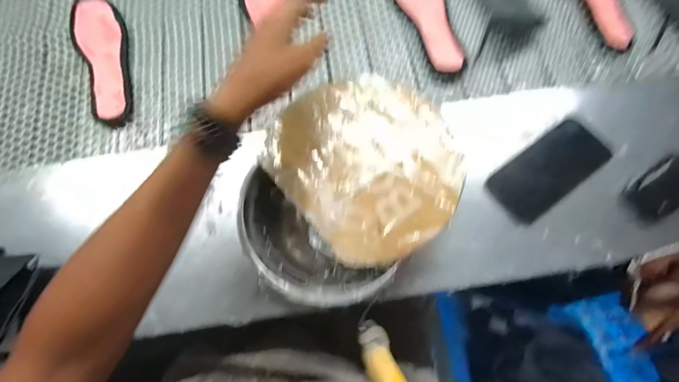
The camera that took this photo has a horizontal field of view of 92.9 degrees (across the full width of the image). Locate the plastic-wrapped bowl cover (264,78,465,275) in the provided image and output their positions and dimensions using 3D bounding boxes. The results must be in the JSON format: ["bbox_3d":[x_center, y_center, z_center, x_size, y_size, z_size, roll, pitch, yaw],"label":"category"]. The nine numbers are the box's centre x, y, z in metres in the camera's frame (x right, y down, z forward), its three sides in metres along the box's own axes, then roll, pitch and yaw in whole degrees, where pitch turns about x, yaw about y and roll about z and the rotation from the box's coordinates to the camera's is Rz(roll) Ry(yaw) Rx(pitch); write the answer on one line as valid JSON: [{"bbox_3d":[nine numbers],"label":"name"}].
[{"bbox_3d":[0.033,-0.036,0.371,0.201,0.012,0.217,-33,75,-7],"label":"plastic-wrapped bowl cover"}]

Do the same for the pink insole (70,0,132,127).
[{"bbox_3d":[-0.376,-0.217,0.519,0.077,0.017,0.239,-25,74,-5],"label":"pink insole"}]

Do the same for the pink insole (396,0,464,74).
[{"bbox_3d":[0.137,-0.290,0.524,0.068,0.022,0.228,-11,74,-1],"label":"pink insole"}]

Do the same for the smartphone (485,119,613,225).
[{"bbox_3d":[0.271,-0.026,0.420,0.153,0.015,0.076,-36,76,-8],"label":"smartphone"}]

